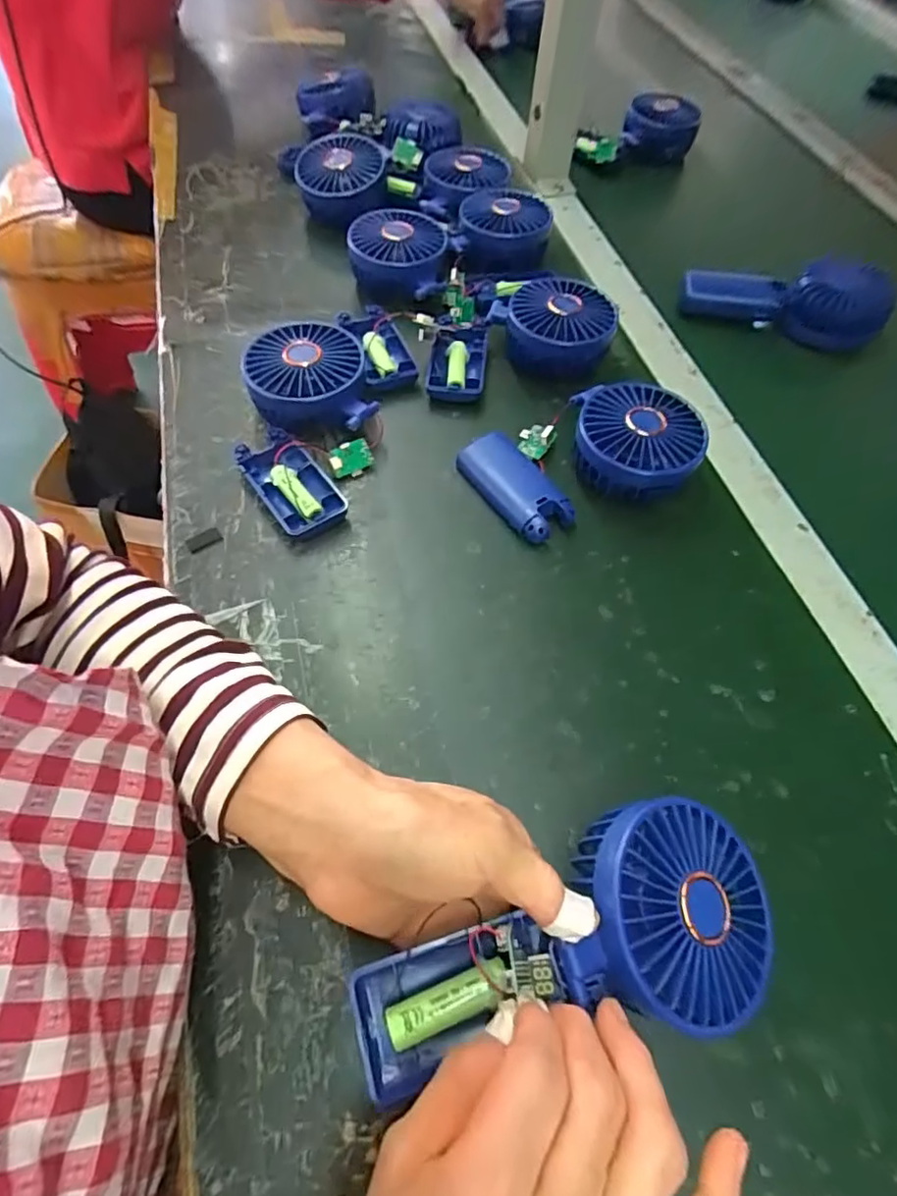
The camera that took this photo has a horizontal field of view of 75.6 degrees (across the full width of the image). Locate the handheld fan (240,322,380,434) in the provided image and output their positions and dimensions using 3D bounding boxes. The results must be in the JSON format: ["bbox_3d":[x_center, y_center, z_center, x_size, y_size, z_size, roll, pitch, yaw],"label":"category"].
[{"bbox_3d":[-0.108,-0.164,0.441,0.085,0.046,0.098,-16,62,-11],"label":"handheld fan"}]

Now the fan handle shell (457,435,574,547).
[{"bbox_3d":[0.046,-0.081,0.418,0.043,0.018,0.095,-28,65,-17],"label":"fan handle shell"}]

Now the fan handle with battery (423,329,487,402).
[{"bbox_3d":[0.008,-0.196,0.483,0.047,0.020,0.076,6,60,2],"label":"fan handle with battery"}]

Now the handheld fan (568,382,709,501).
[{"bbox_3d":[0.135,-0.112,0.422,0.091,0.044,0.092,7,60,2],"label":"handheld fan"}]

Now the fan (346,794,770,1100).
[{"bbox_3d":[0.052,0.140,0.233,0.178,0.033,0.082,-13,62,-10],"label":"fan"}]

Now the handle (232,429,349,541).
[{"bbox_3d":[-0.111,-0.080,0.407,0.043,0.016,0.095,-32,66,-19],"label":"handle"}]

